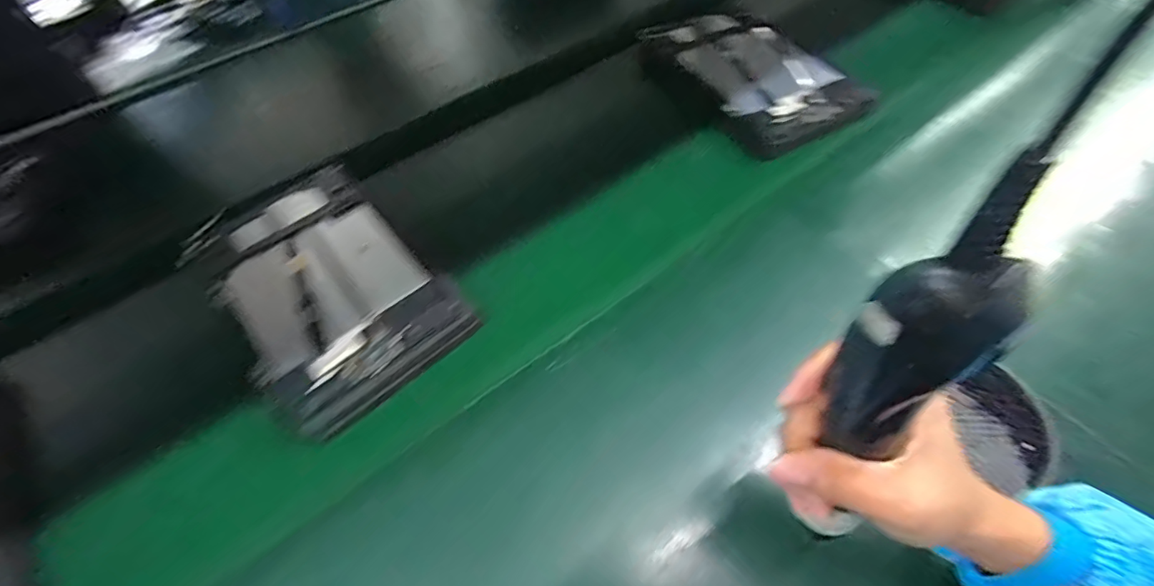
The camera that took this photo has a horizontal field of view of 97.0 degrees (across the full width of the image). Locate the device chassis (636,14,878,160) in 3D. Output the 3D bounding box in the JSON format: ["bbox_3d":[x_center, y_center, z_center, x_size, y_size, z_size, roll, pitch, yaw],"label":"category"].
[{"bbox_3d":[0.187,-0.252,0.572,0.165,0.029,0.243,-30,60,-16],"label":"device chassis"}]

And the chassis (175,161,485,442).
[{"bbox_3d":[-0.220,-0.014,0.438,0.152,0.014,0.270,-38,62,-21],"label":"chassis"}]

